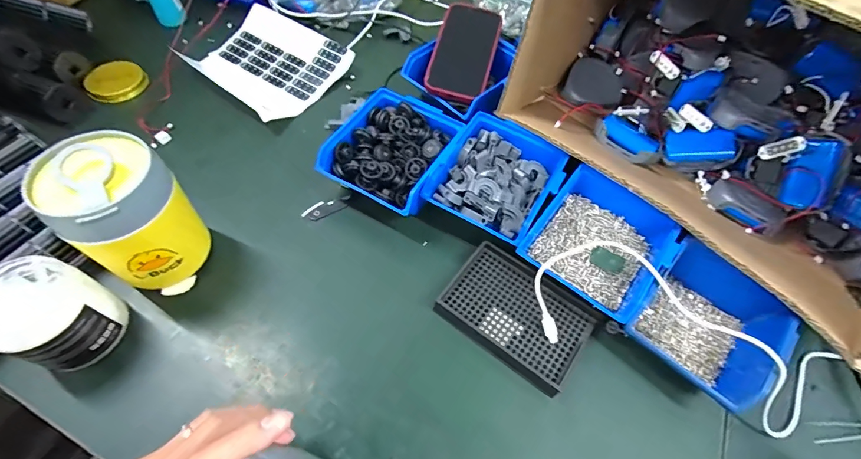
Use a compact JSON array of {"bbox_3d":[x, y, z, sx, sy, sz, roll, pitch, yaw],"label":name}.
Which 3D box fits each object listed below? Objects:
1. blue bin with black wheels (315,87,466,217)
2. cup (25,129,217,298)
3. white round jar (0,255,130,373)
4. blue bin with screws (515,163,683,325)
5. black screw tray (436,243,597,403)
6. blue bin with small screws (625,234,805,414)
[{"bbox_3d":[-0.042,-0.083,0.467,0.117,0.065,0.137,27,60,12],"label":"blue bin with black wheels"},{"bbox_3d":[-0.260,-0.007,0.361,0.079,0.141,0.084,2,58,-3],"label":"cup"},{"bbox_3d":[-0.315,0.072,0.344,0.074,0.083,0.071,2,58,-3],"label":"white round jar"},{"bbox_3d":[0.173,0.009,0.415,0.117,0.053,0.141,36,62,17],"label":"blue bin with screws"},{"bbox_3d":[0.084,0.080,0.395,0.134,0.014,0.092,34,62,16],"label":"black screw tray"},{"bbox_3d":[0.262,0.084,0.382,0.118,0.057,0.138,38,63,18],"label":"blue bin with small screws"}]

